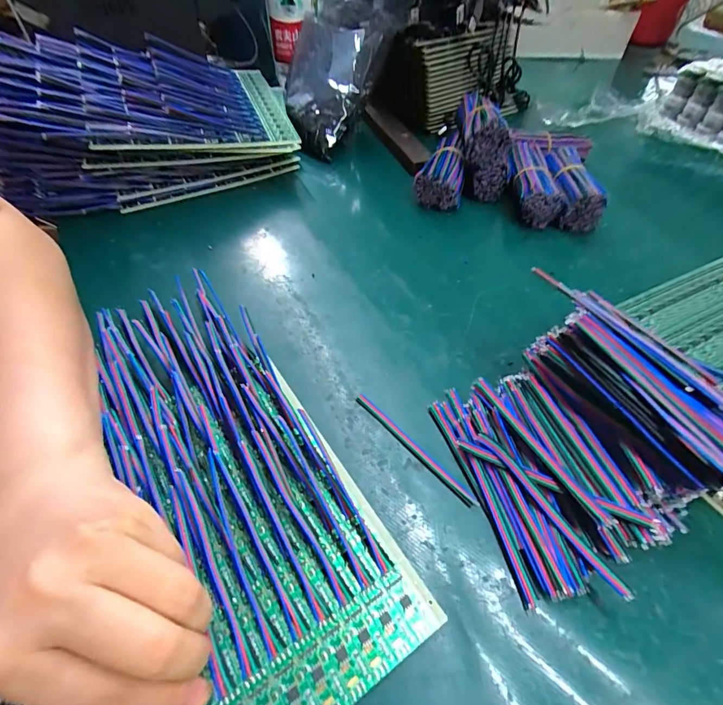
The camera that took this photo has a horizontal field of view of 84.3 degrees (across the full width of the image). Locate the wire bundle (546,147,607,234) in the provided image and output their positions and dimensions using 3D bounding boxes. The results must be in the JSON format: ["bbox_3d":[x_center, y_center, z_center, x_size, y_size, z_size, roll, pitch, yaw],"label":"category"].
[{"bbox_3d":[0.210,-0.161,0.396,0.039,0.041,0.085,1,50,2],"label":"wire bundle"}]

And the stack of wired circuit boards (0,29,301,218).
[{"bbox_3d":[-0.220,-0.233,0.406,0.289,0.118,0.137,-20,53,-16],"label":"stack of wired circuit boards"}]

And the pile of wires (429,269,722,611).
[{"bbox_3d":[0.111,0.041,0.212,0.122,0.070,0.121,-25,54,-19],"label":"pile of wires"}]

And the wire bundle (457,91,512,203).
[{"bbox_3d":[0.127,-0.214,0.421,0.051,0.075,0.084,3,50,3],"label":"wire bundle"}]

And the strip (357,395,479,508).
[{"bbox_3d":[0.031,0.057,0.245,0.007,0.004,0.095,-35,58,-25],"label":"strip"}]

